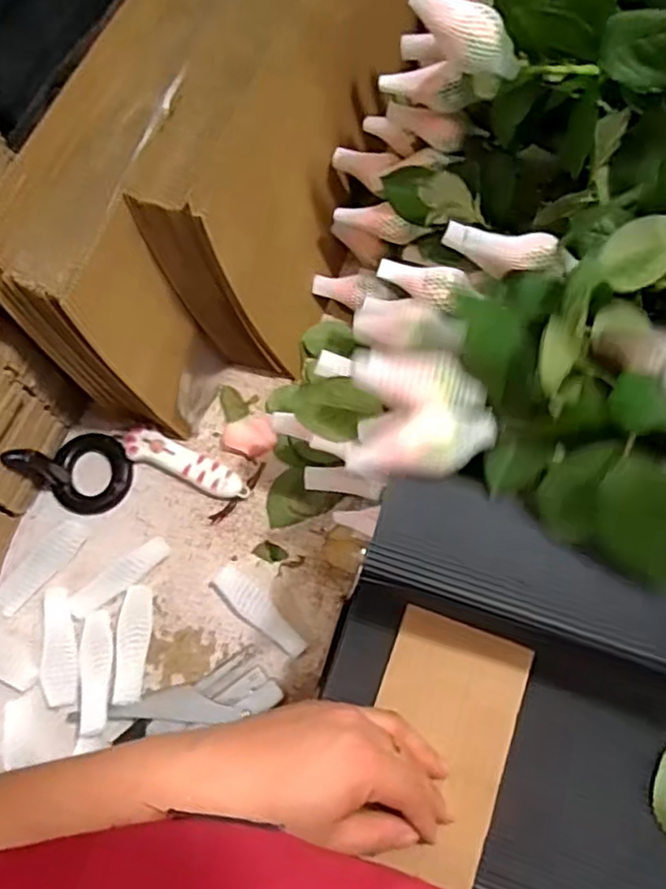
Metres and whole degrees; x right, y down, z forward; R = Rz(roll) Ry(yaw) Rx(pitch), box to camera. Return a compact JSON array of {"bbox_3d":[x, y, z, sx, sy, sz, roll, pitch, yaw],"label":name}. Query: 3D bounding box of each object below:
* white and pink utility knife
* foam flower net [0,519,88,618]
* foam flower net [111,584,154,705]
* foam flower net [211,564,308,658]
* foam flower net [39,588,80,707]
[{"bbox_3d":[-0.128,0.018,0.561,0.116,0.019,0.030,23,72,5],"label":"white and pink utility knife"},{"bbox_3d":[-0.239,0.101,0.523,0.027,0.009,0.086,38,74,10],"label":"foam flower net"},{"bbox_3d":[-0.156,0.155,0.499,0.026,0.005,0.090,12,54,-15],"label":"foam flower net"},{"bbox_3d":[-0.059,0.135,0.518,0.090,0.013,0.025,38,74,10],"label":"foam flower net"},{"bbox_3d":[-0.216,0.157,0.501,0.024,0.012,0.089,-12,72,-7],"label":"foam flower net"}]

